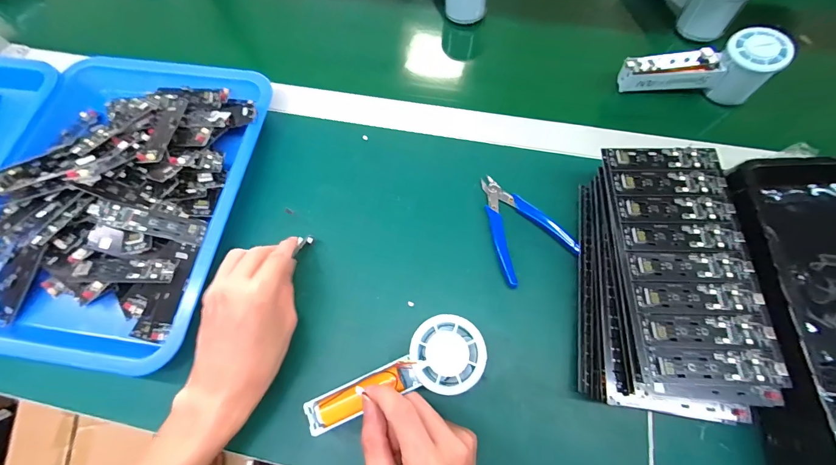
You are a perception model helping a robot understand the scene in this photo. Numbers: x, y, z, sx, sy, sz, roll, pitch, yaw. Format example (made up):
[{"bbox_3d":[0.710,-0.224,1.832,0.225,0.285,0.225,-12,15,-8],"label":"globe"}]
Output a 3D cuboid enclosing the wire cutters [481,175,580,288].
[{"bbox_3d":[0.107,-0.010,0.362,0.075,0.011,0.115,-15,69,-3],"label":"wire cutters"}]

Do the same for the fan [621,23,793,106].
[{"bbox_3d":[0.318,-0.195,0.409,0.151,0.058,0.056,9,70,6],"label":"fan"}]

